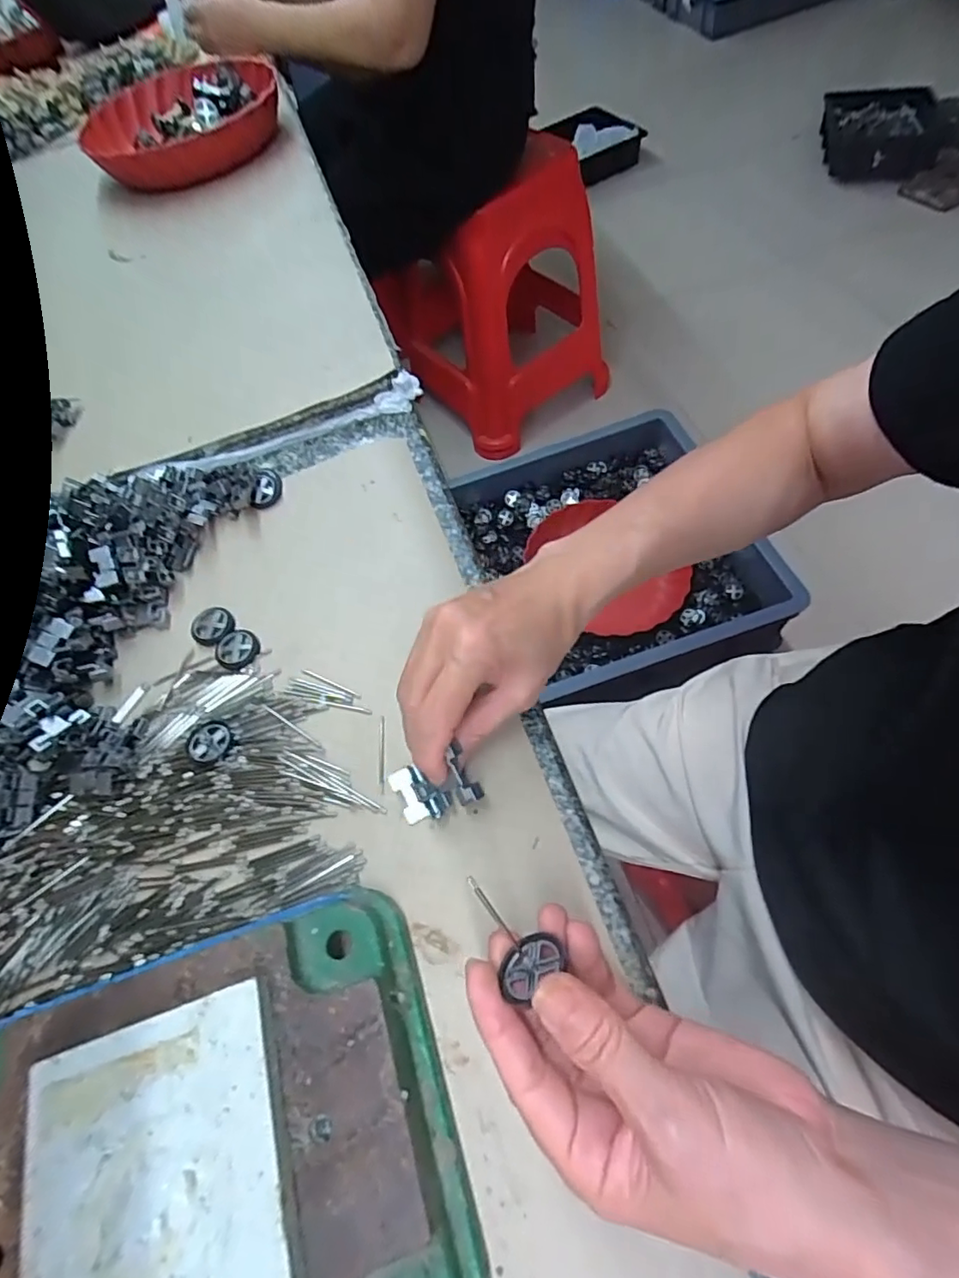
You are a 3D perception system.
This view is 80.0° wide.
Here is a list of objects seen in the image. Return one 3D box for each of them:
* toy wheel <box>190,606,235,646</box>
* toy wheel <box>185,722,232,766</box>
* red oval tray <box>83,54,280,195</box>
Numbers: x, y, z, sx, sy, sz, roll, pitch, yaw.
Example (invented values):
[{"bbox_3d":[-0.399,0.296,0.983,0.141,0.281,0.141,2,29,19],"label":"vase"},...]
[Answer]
[{"bbox_3d":[-0.178,-0.009,0.380,0.030,0.005,0.027,37,72,24],"label":"toy wheel"},{"bbox_3d":[-0.159,0.060,0.335,0.026,0.004,0.026,-4,60,6],"label":"toy wheel"},{"bbox_3d":[-0.355,-0.615,0.685,0.232,0.057,0.187,-17,60,-2],"label":"red oval tray"}]

